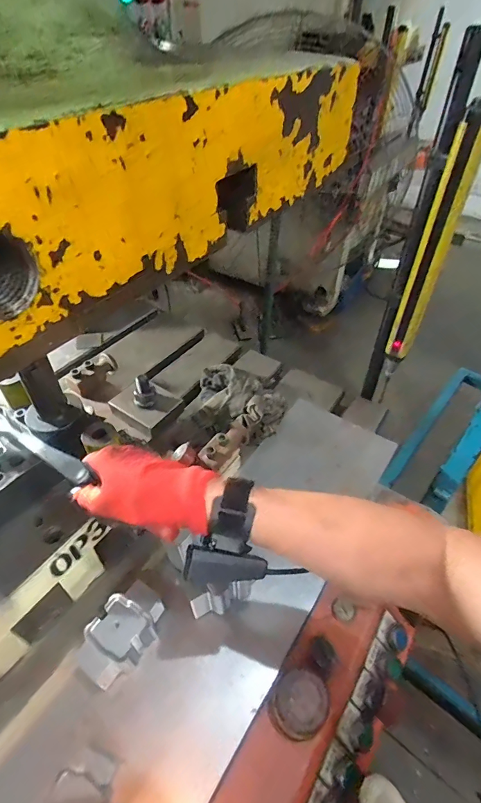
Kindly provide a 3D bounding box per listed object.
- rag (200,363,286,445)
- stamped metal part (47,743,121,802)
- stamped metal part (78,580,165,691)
[{"bbox_3d":[-0.007,-0.008,0.753,0.124,0.061,0.188,-32,53,-28],"label":"rag"},{"bbox_3d":[-0.155,0.377,0.380,0.045,0.024,0.077,20,48,19],"label":"stamped metal part"},{"bbox_3d":[-0.136,0.275,0.476,0.062,0.055,0.106,23,49,22],"label":"stamped metal part"}]

